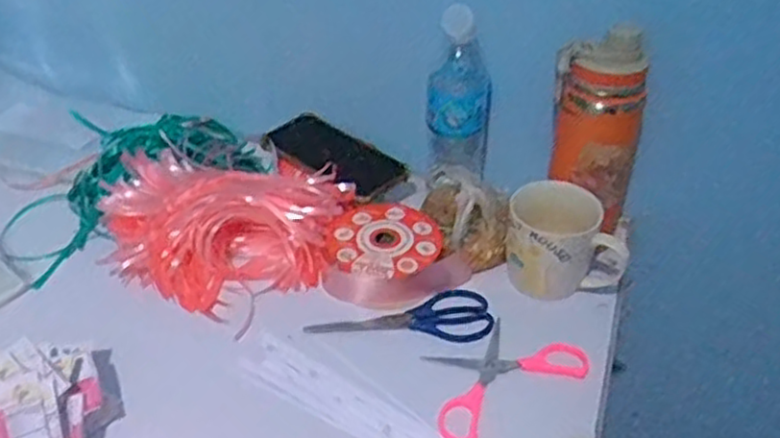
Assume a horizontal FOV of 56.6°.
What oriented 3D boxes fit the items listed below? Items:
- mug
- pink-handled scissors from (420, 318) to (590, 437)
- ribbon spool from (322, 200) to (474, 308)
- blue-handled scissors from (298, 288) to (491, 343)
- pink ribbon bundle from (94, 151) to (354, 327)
[{"bbox_3d":[0.167,0.025,0.687,0.109,0.086,0.076,17,43,19],"label":"mug"},{"bbox_3d":[0.092,0.130,0.629,0.148,0.008,0.089,-23,46,-25],"label":"pink-handled scissors"},{"bbox_3d":[-0.001,0.037,0.711,0.129,0.043,0.113,27,47,28],"label":"ribbon spool"},{"bbox_3d":[0.010,0.089,0.676,0.167,0.010,0.058,3,40,3],"label":"blue-handled scissors"},{"bbox_3d":[-0.181,-0.006,0.743,0.250,0.063,0.185,20,44,22],"label":"pink ribbon bundle"}]

